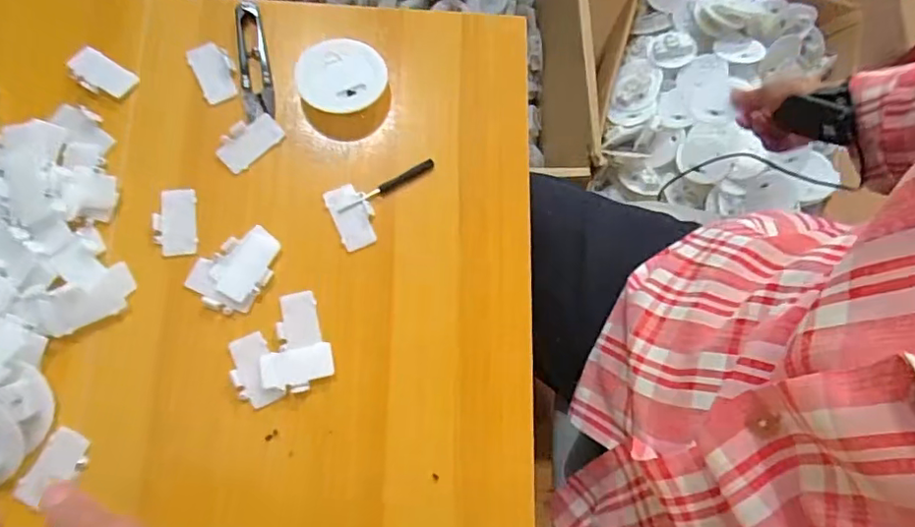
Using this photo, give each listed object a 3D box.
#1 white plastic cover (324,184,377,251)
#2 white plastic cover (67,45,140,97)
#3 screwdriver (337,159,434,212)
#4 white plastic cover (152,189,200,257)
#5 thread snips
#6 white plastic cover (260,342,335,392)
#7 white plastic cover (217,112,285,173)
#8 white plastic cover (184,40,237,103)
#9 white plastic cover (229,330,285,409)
[{"bbox_3d":[-0.075,-0.035,0.410,0.029,0.004,0.048,-25,78,-5],"label":"white plastic cover"},{"bbox_3d":[-0.260,-0.138,0.415,0.046,0.010,0.027,34,80,8],"label":"white plastic cover"},{"bbox_3d":[-0.052,-0.057,0.420,0.077,0.006,0.007,-30,78,-6],"label":"screwdriver"},{"bbox_3d":[-0.198,-0.030,0.398,0.027,0.005,0.047,-6,77,-1],"label":"white plastic cover"},{"bbox_3d":[-0.154,-0.153,0.428,0.022,0.011,0.095,-11,77,-2],"label":"thread snips"},{"bbox_3d":[-0.108,0.071,0.383,0.047,0.004,0.029,-12,77,-2],"label":"white plastic cover"},{"bbox_3d":[-0.152,-0.090,0.414,0.027,0.007,0.047,44,81,10],"label":"white plastic cover"},{"bbox_3d":[-0.182,-0.144,0.425,0.029,0.005,0.048,-26,78,-5],"label":"white plastic cover"},{"bbox_3d":[-0.137,0.071,0.380,0.027,0.005,0.048,-23,78,-5],"label":"white plastic cover"}]

